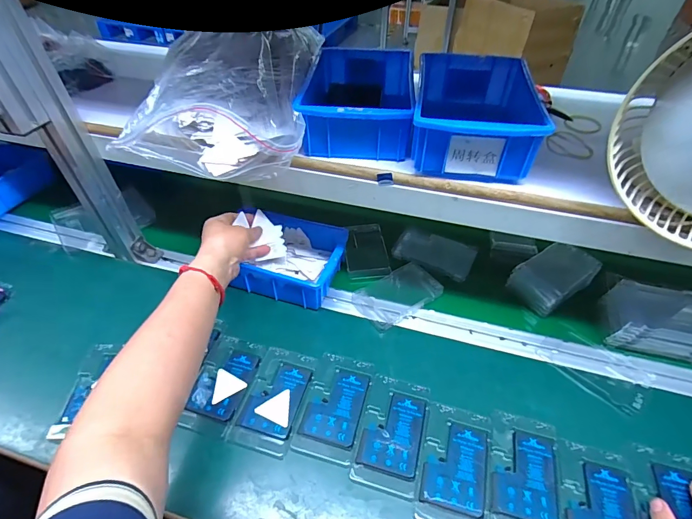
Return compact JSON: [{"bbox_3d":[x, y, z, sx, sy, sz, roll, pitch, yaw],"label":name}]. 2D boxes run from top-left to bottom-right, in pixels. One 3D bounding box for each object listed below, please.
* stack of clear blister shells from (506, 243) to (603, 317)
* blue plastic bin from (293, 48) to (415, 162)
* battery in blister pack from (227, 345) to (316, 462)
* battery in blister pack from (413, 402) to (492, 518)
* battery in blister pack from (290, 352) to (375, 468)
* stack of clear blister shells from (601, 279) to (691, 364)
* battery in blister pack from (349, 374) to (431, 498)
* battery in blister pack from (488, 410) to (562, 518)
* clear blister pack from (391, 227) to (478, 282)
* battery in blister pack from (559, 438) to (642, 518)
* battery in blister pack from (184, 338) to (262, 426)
[{"bbox_3d":[0.323,0.023,0.595,0.130,0.054,0.080,-26,50,-24],"label":"stack of clear blister shells"},{"bbox_3d":[0.017,-0.202,0.489,0.123,0.062,0.192,4,45,4],"label":"blue plastic bin"},{"bbox_3d":[-0.089,0.175,0.487,0.077,0.017,0.127,12,46,12],"label":"battery in blister pack"},{"bbox_3d":[0.124,0.231,0.433,0.072,0.015,0.126,12,46,12],"label":"battery in blister pack"},{"bbox_3d":[-0.012,0.177,0.477,0.075,0.007,0.127,12,46,12],"label":"battery in blister pack"},{"bbox_3d":[0.428,0.086,0.520,0.129,0.077,0.074,12,46,12],"label":"stack of clear blister shells"},{"bbox_3d":[0.057,0.203,0.457,0.072,0.015,0.126,12,46,11],"label":"battery in blister pack"},{"bbox_3d":[0.197,0.238,0.427,0.073,0.012,0.128,11,46,10],"label":"battery in blister pack"},{"bbox_3d":[0.150,-0.016,0.657,0.133,0.021,0.080,24,50,22],"label":"clear blister pack"},{"bbox_3d":[0.266,0.260,0.399,0.072,0.007,0.126,11,46,11],"label":"battery in blister pack"},{"bbox_3d":[-0.157,0.154,0.502,0.068,0.007,0.106,9,45,9],"label":"battery in blister pack"}]

